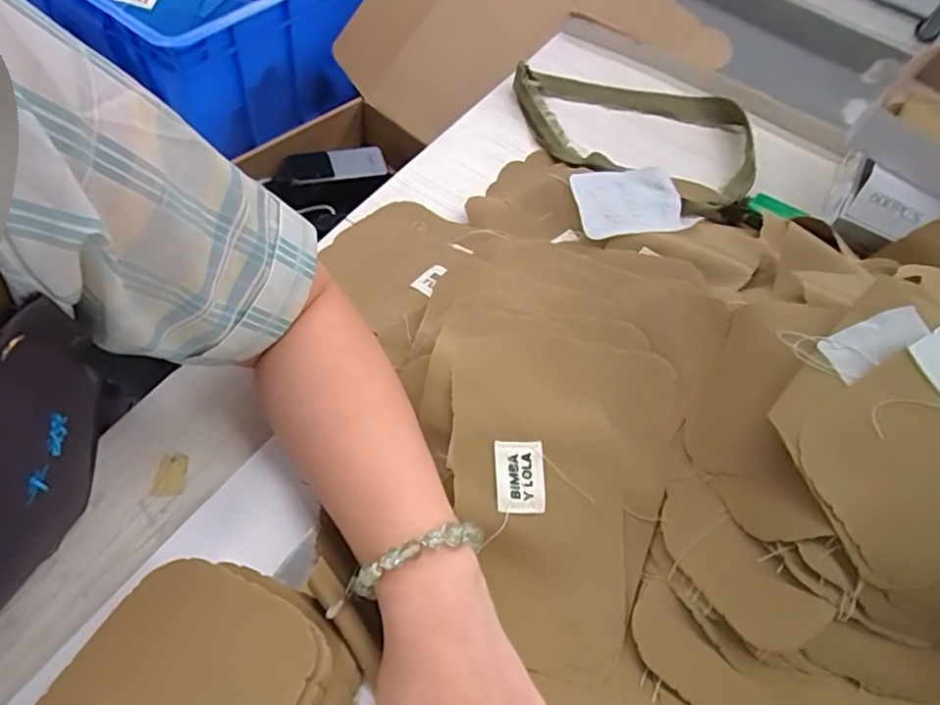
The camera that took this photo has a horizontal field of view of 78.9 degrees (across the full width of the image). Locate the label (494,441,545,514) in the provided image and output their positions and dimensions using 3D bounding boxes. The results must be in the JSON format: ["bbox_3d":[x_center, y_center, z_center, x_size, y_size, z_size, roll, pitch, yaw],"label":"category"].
[{"bbox_3d":[0.028,0.069,0.317,0.027,0.004,0.039,2,69,-8],"label":"label"}]

